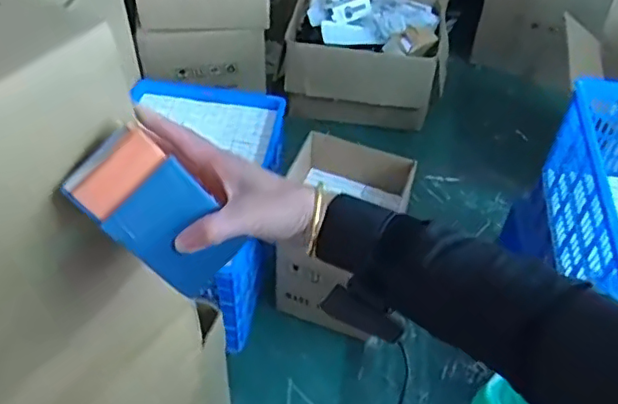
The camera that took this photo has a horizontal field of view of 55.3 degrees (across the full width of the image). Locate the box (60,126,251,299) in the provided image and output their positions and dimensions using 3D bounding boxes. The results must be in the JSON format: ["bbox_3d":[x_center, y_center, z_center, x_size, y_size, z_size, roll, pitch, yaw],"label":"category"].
[{"bbox_3d":[-0.116,0.010,0.459,0.071,0.133,0.017,-47,18,-10],"label":"box"}]

